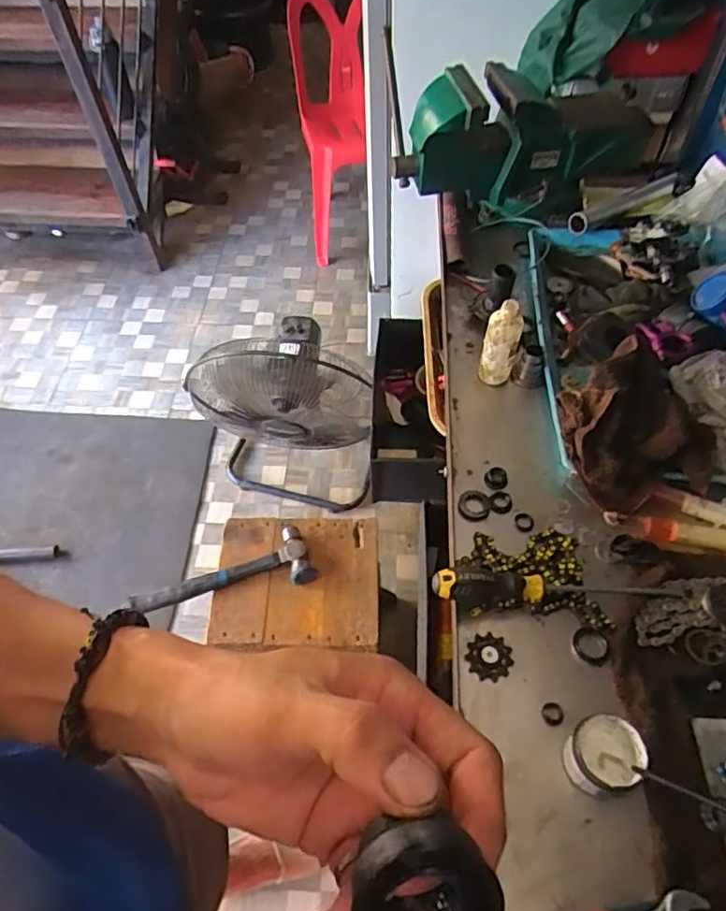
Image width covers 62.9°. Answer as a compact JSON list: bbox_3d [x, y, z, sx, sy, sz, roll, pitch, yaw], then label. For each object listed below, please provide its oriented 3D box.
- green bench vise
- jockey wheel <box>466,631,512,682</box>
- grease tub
[{"bbox_3d":[0.245,-0.470,0.896,0.390,0.181,0.134,-2,55,0],"label":"green bench vise"},{"bbox_3d":[0.117,0.186,0.551,0.039,0.008,0.040,0,55,1],"label":"jockey wheel"},{"bbox_3d":[0.193,0.243,0.482,0.051,0.041,0.055,0,55,1],"label":"grease tub"}]

